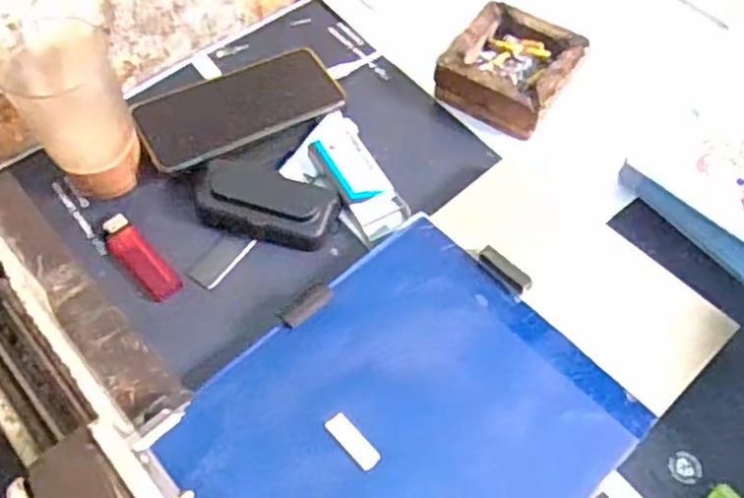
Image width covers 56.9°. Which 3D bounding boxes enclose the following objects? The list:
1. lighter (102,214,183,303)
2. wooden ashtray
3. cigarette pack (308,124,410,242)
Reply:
[{"bbox_3d":[-0.173,0.006,0.509,0.026,0.013,0.080,-37,65,-20],"label":"lighter"},{"bbox_3d":[0.117,-0.153,0.583,0.098,0.036,0.100,30,64,18],"label":"wooden ashtray"},{"bbox_3d":[-0.011,-0.055,0.536,0.042,0.020,0.101,-24,61,-13],"label":"cigarette pack"}]

